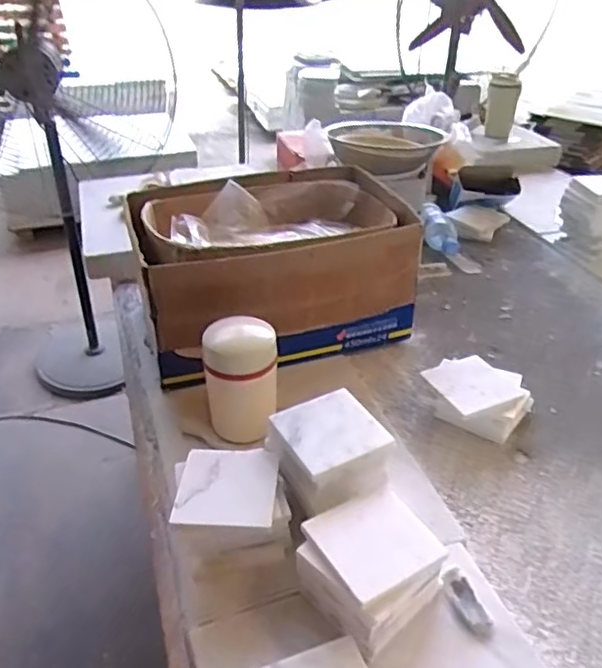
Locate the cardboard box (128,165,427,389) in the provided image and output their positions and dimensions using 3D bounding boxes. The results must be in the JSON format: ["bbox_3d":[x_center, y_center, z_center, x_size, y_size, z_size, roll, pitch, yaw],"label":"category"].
[{"bbox_3d":[-0.049,-0.114,1.026,0.405,0.219,0.333,-10,37,-14],"label":"cardboard box"}]

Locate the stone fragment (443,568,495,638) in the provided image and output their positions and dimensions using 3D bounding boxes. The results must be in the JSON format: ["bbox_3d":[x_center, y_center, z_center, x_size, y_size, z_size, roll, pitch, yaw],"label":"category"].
[{"bbox_3d":[0.169,0.269,0.625,0.029,0.013,0.068,-12,38,-16],"label":"stone fragment"}]

